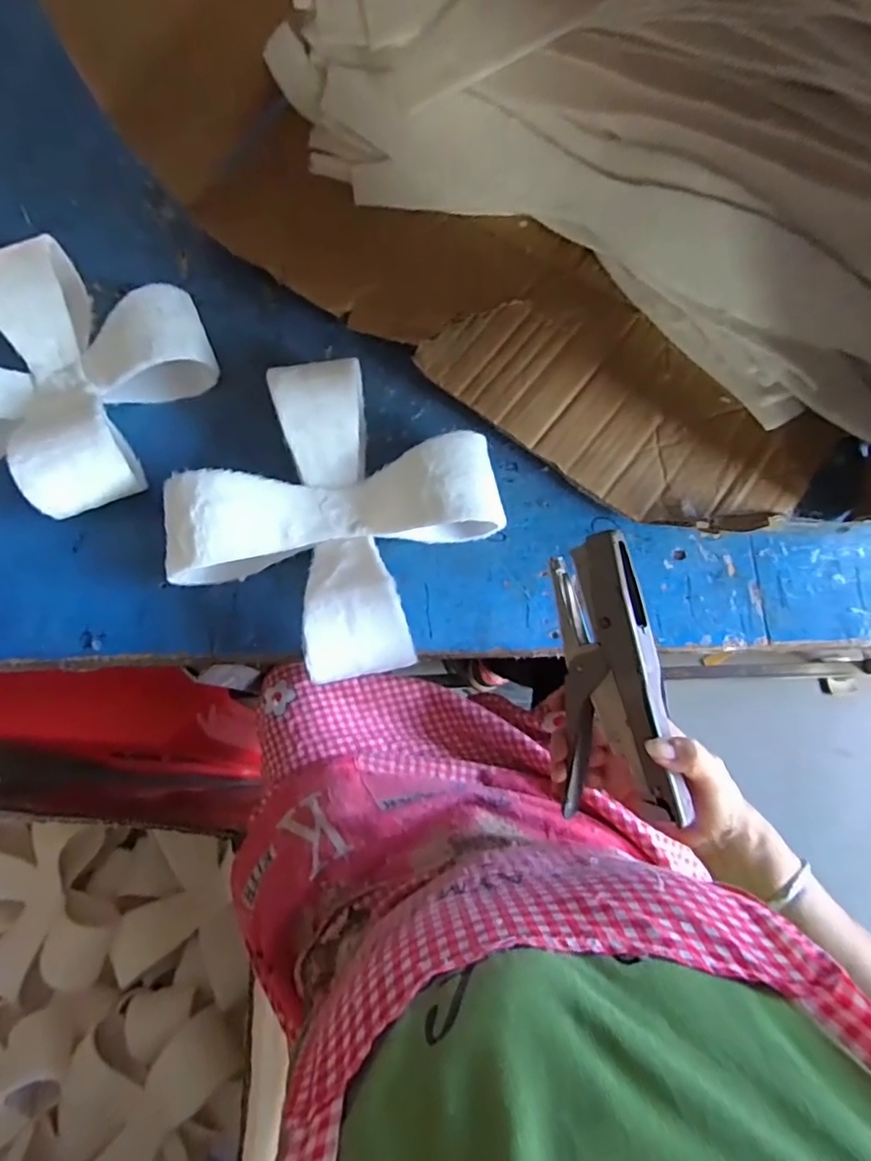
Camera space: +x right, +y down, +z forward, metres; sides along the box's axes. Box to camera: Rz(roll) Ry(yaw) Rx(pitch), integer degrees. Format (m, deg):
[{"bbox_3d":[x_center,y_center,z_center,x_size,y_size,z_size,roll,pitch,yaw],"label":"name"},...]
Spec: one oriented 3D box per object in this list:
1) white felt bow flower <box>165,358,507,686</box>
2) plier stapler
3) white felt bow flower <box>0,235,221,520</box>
[{"bbox_3d":[-0.076,-0.053,0.462,0.220,0.068,0.228,31,77,7],"label":"white felt bow flower"},{"bbox_3d":[0.114,0.063,0.383,0.024,0.079,0.177,-3,83,-42],"label":"plier stapler"},{"bbox_3d":[-0.321,-0.173,0.487,0.223,0.066,0.223,0,74,0],"label":"white felt bow flower"}]

